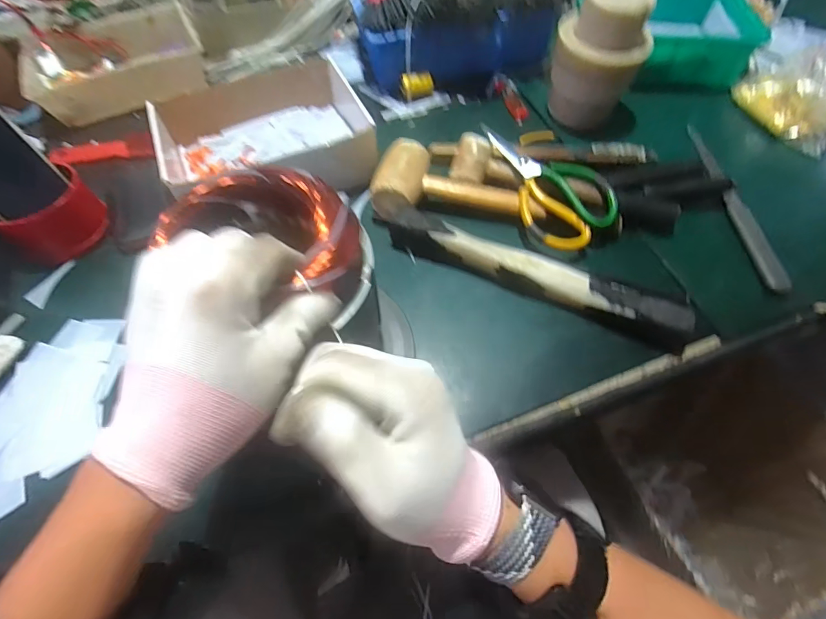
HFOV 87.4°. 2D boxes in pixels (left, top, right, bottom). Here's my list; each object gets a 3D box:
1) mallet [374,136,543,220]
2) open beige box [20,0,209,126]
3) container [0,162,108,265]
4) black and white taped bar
[{"bbox_3d":[0.054,-0.150,0.524,0.203,0.055,0.098,3,59,3],"label":"mallet"},{"bbox_3d":[-0.467,-0.390,0.689,0.247,0.067,0.175,-24,61,-13],"label":"open beige box"},{"bbox_3d":[-0.412,-0.105,0.492,0.085,0.053,0.103,38,67,22],"label":"container"},{"bbox_3d":[0.114,-0.048,0.462,0.338,0.034,0.044,21,62,13],"label":"black and white taped bar"}]

